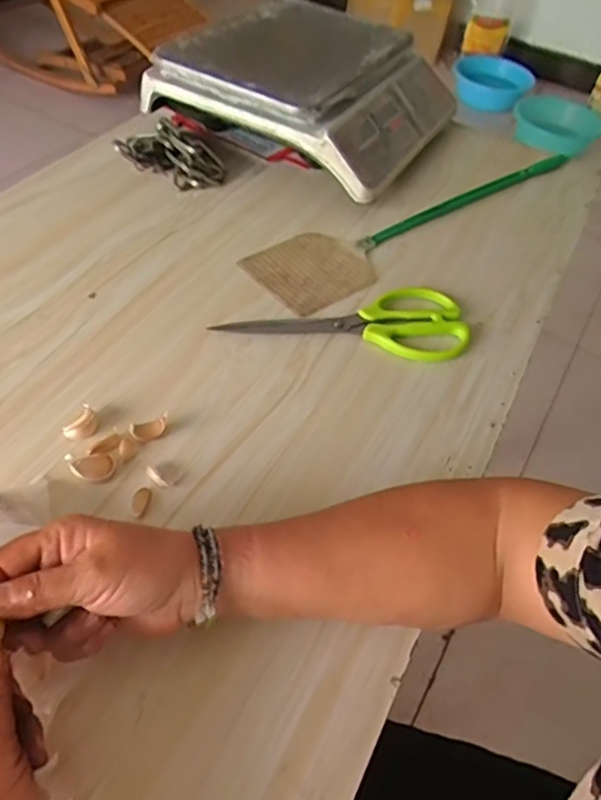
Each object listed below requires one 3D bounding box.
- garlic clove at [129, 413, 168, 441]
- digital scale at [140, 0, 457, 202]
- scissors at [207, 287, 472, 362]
[{"bbox_3d":[-0.118,0.023,0.483,0.031,0.013,0.011,-22,56,-24],"label":"garlic clove"},{"bbox_3d":[0.016,-0.421,0.798,0.325,0.110,0.293,24,51,12],"label":"digital scale"},{"bbox_3d":[0.045,-0.081,0.591,0.236,0.015,0.083,4,50,-4],"label":"scissors"}]

